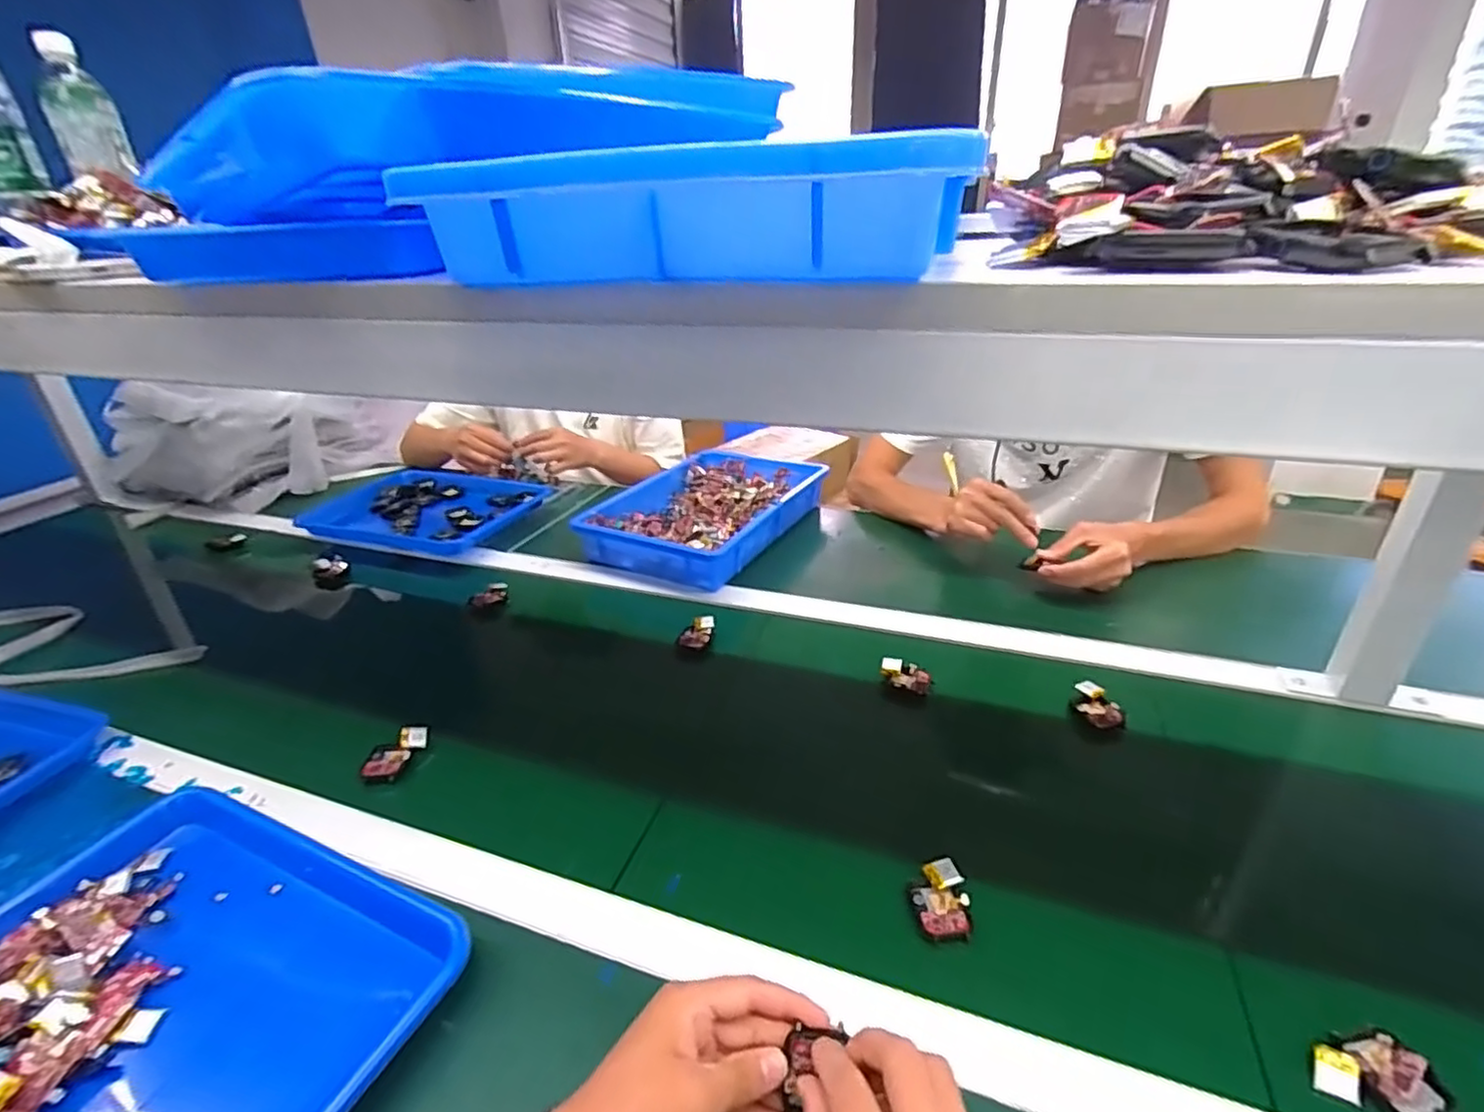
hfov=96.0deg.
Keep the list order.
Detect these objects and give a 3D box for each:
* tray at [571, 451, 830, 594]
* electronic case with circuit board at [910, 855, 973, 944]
[{"bbox_3d":[-0.053,-0.071,1.039,0.256,0.062,0.369,12,32,29],"label":"tray"},{"bbox_3d":[0.138,0.238,0.464,0.038,0.013,0.052,-2,28,5],"label":"electronic case with circuit board"}]

